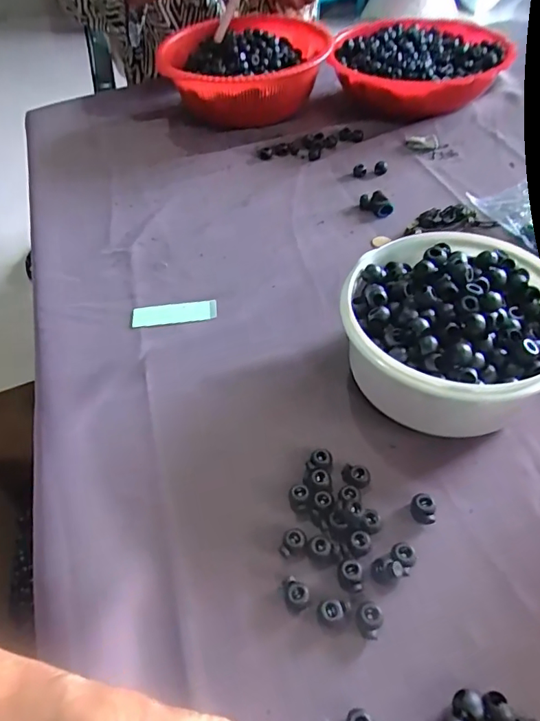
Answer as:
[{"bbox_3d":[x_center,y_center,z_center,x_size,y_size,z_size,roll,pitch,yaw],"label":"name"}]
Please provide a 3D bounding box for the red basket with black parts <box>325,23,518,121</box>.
[{"bbox_3d":[0.198,-0.403,0.697,0.217,0.073,0.212,3,51,8],"label":"red basket with black parts"}]

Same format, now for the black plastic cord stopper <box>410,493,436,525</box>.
[{"bbox_3d":[0.102,0.099,0.329,0.015,0.010,0.017,4,52,9],"label":"black plastic cord stopper"}]

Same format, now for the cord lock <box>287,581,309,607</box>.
[{"bbox_3d":[0.017,0.142,0.301,0.013,0.010,0.013,-3,51,4],"label":"cord lock"}]

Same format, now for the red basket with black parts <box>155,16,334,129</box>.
[{"bbox_3d":[-0.030,-0.404,0.710,0.234,0.091,0.217,-15,51,-6],"label":"red basket with black parts"}]

